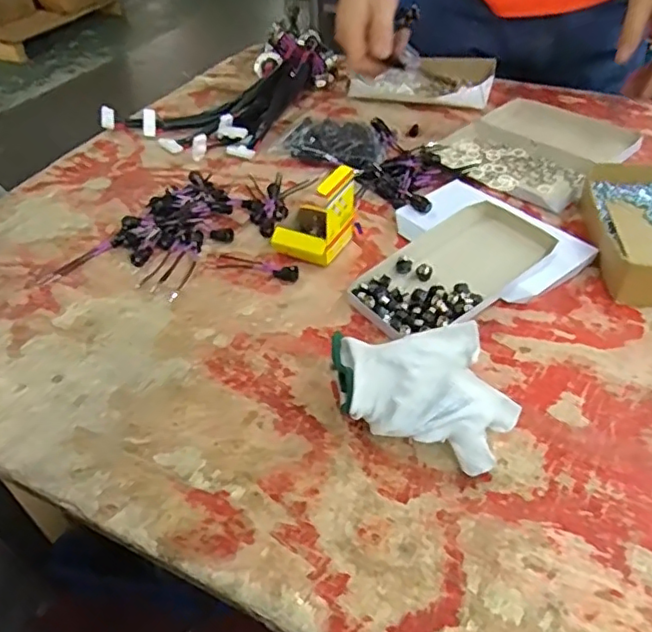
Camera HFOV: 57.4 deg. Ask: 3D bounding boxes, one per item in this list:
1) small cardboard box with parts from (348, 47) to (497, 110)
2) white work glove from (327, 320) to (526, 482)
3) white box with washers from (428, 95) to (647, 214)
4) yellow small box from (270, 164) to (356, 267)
[{"bbox_3d":[0.132,-0.333,0.831,0.195,0.042,0.116,9,44,14],"label":"small cardboard box with parts"},{"bbox_3d":[0.065,0.056,0.401,0.113,0.056,0.095,-6,42,-3],"label":"white work glove"},{"bbox_3d":[0.247,-0.202,0.686,0.175,0.032,0.212,31,52,32],"label":"white box with washers"},{"bbox_3d":[-0.015,-0.095,0.554,0.069,0.079,0.061,18,46,22],"label":"yellow small box"}]

